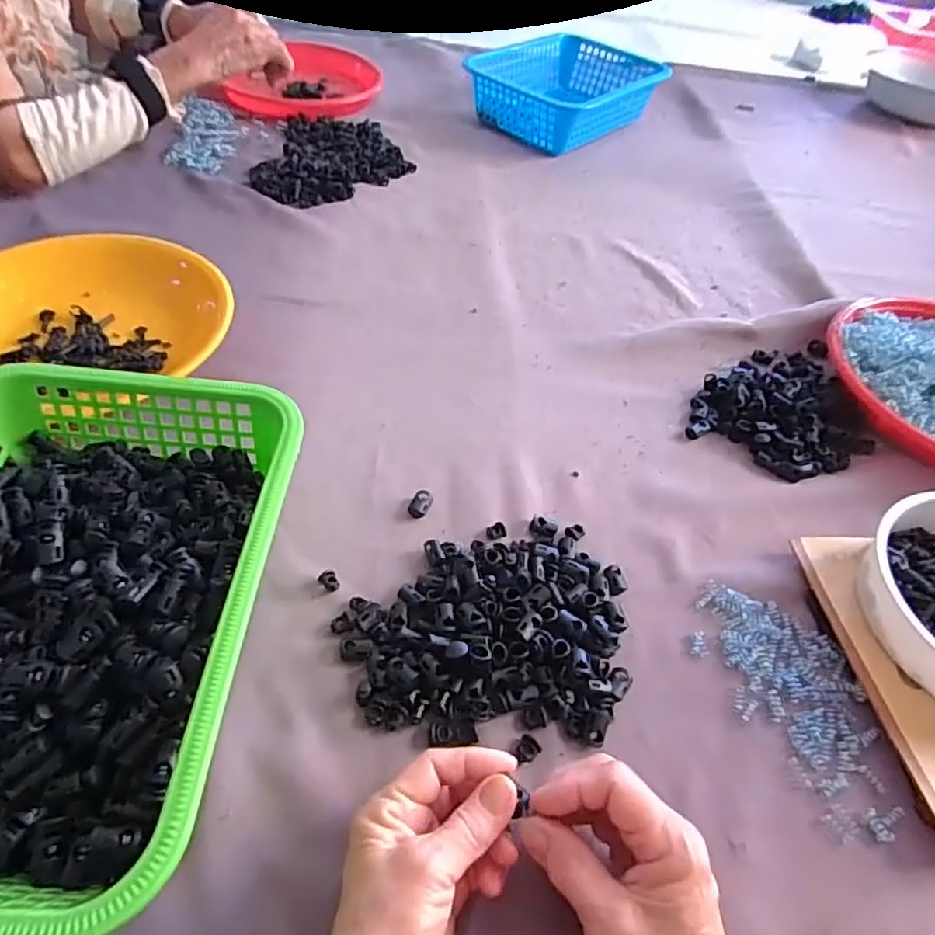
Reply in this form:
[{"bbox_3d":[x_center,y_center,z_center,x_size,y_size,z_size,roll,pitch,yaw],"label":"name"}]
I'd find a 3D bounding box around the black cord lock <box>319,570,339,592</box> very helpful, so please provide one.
[{"bbox_3d":[-0.091,0.074,0.398,0.015,0.006,0.011,33,56,20],"label":"black cord lock"}]

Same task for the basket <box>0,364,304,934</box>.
[{"bbox_3d":[-0.222,0.075,0.333,0.222,0.081,0.302,4,51,-3],"label":"basket"}]

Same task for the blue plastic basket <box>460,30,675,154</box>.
[{"bbox_3d":[0.148,-0.606,0.954,0.235,0.063,0.282,35,57,21],"label":"blue plastic basket"}]

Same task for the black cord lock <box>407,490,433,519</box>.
[{"bbox_3d":[-0.035,0.027,0.447,0.015,0.008,0.023,21,53,11],"label":"black cord lock"}]

